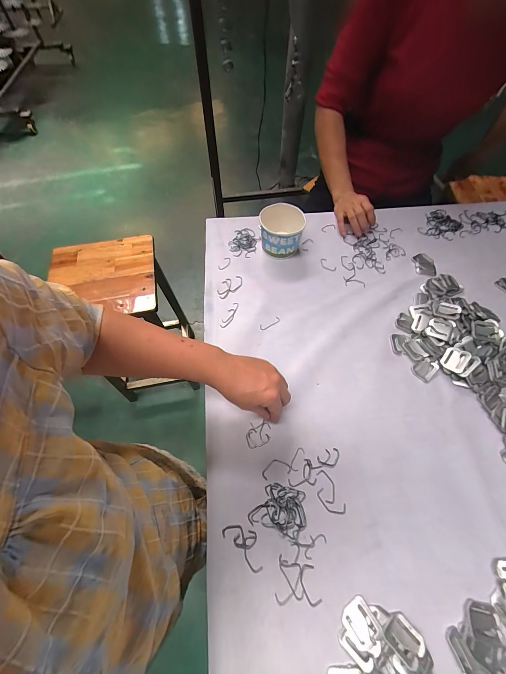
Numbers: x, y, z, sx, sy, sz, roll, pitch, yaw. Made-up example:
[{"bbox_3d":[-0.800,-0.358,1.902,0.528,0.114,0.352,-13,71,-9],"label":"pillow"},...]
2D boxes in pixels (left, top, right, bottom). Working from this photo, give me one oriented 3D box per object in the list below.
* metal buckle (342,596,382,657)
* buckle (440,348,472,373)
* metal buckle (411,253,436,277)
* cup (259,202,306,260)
[{"bbox_3d":[0.128,0.337,0.325,0.035,0.009,0.046,-27,64,-13],"label":"metal buckle"},{"bbox_3d":[0.338,0.038,0.469,0.035,0.004,0.038,29,89,45],"label":"buckle"},{"bbox_3d":[0.366,-0.152,0.599,0.044,0.006,0.061,-1,61,1],"label":"metal buckle"},{"bbox_3d":[0.061,-0.222,0.597,0.087,0.079,0.084,-1,61,1],"label":"cup"}]

